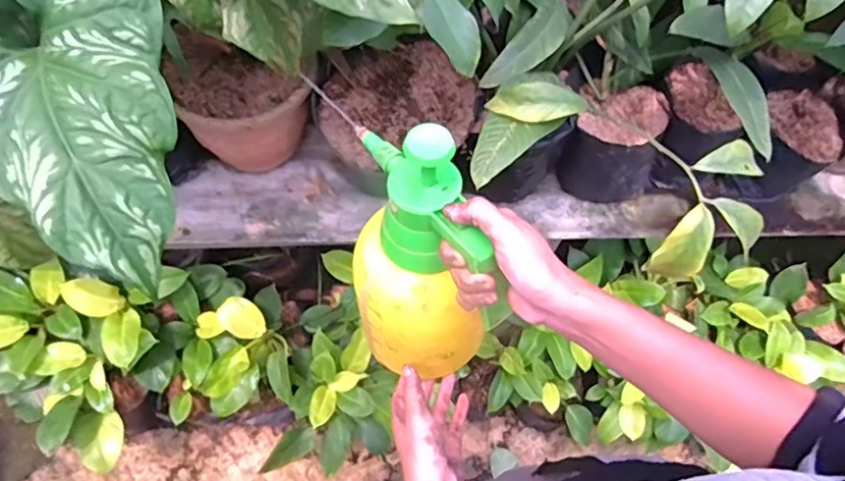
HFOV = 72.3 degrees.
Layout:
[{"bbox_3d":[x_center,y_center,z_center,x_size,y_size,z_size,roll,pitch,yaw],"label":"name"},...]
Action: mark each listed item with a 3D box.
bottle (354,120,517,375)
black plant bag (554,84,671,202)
[{"bbox_3d":[0.013,0.020,0.484,0.128,0.279,0.096,18,43,23],"label":"bottle"},{"bbox_3d":[0.315,-0.153,0.939,0.167,0.146,0.143,21,66,8],"label":"black plant bag"}]

